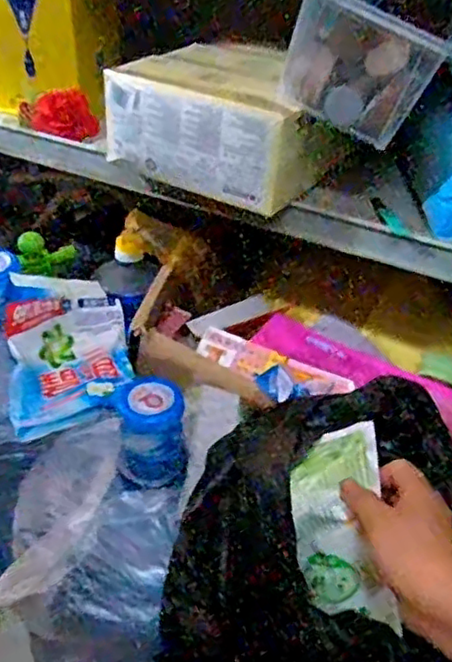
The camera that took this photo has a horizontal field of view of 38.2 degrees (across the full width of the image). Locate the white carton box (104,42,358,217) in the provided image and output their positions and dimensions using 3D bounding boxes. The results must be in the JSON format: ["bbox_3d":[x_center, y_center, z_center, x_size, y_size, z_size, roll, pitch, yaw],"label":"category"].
[{"bbox_3d":[0.004,-0.249,0.767,0.239,0.114,0.169,21,42,20],"label":"white carton box"}]

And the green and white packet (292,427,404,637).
[{"bbox_3d":[0.087,0.148,0.500,0.071,0.015,0.143,-11,78,21],"label":"green and white packet"}]

